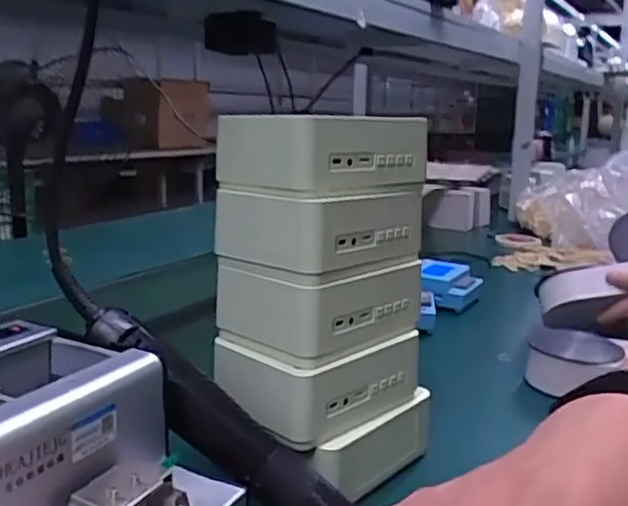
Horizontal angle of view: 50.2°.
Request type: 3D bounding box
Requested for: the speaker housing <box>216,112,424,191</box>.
[{"bbox_3d":[0.006,-0.080,0.510,0.139,0.052,0.101,-10,16,-43],"label":"speaker housing"}]

